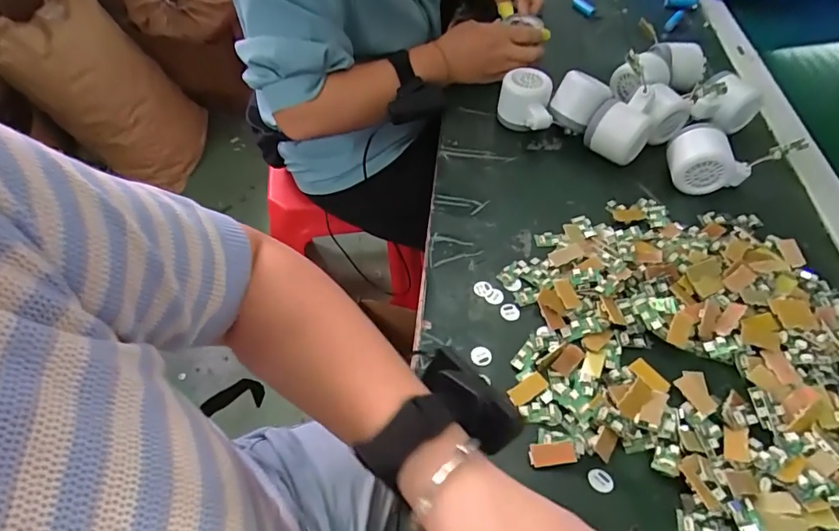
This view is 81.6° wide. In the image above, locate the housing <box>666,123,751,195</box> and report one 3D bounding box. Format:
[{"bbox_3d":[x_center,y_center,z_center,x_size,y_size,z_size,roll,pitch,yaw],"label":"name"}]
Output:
[{"bbox_3d":[0.321,-0.116,0.532,0.086,0.051,0.061,6,53,4],"label":"housing"}]

